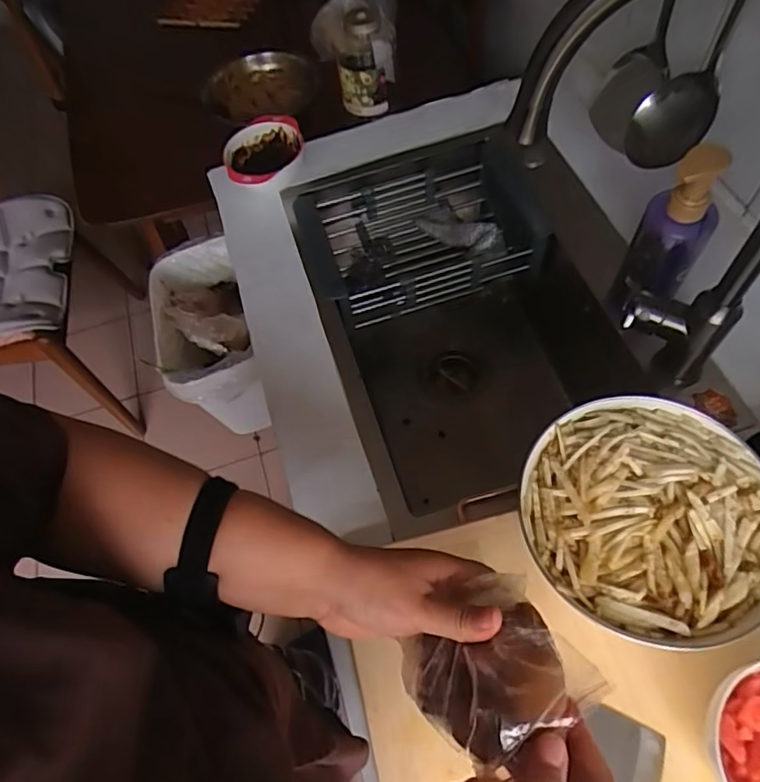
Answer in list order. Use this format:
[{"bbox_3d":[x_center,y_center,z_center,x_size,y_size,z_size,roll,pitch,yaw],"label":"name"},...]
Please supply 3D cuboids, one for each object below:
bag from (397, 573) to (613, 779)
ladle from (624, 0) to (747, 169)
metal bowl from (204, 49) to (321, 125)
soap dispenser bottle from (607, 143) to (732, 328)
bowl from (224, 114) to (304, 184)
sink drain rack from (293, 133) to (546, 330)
[{"bbox_3d":[0.069,0.170,0.345,0.097,0.067,0.087,-31,64,-12],"label":"bag"},{"bbox_3d":[0.265,-0.304,0.433,0.067,0.276,0.083,22,66,15],"label":"ladle"},{"bbox_3d":[-0.202,-0.512,0.951,0.176,0.050,0.175,-2,62,3],"label":"metal bowl"},{"bbox_3d":[0.292,-0.145,0.579,0.066,0.215,0.058,29,68,18],"label":"soap dispenser bottle"},{"bbox_3d":[-0.165,-0.335,0.806,0.114,0.045,0.131,-14,62,-3],"label":"bowl"},{"bbox_3d":[0.062,-0.223,0.804,0.331,0.101,0.204,-17,62,-5],"label":"sink drain rack"}]

